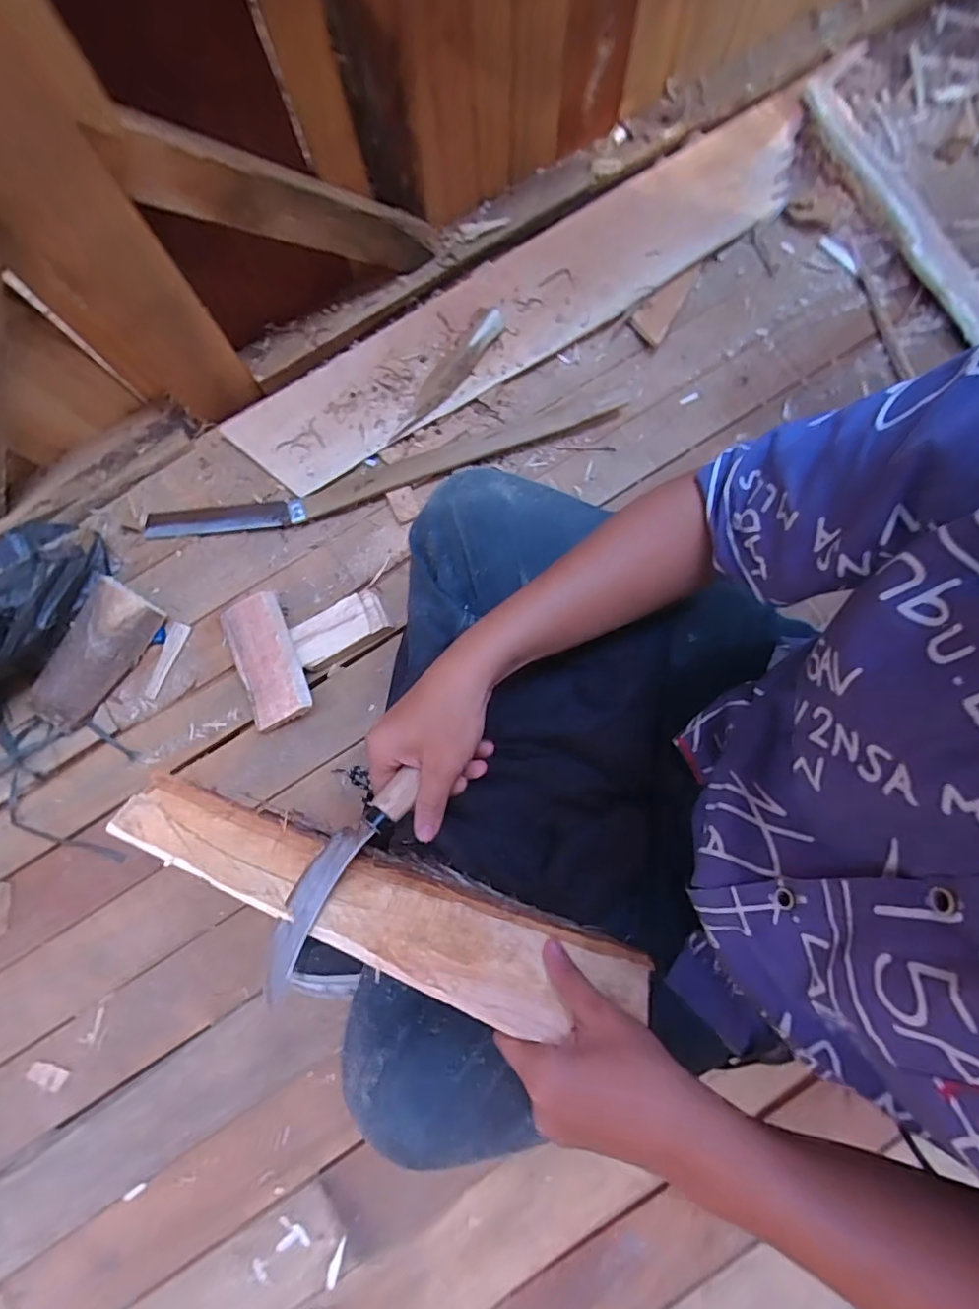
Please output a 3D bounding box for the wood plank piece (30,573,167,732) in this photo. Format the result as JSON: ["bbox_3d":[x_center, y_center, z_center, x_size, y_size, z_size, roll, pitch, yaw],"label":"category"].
[{"bbox_3d":[-0.471,0.003,0.660,0.084,0.016,0.177,32,90,-5],"label":"wood plank piece"}]

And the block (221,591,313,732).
[{"bbox_3d":[-0.261,0.008,0.649,0.086,0.023,0.149,-28,80,21],"label":"block"}]

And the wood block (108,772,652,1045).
[{"bbox_3d":[-0.074,0.181,0.376,0.372,0.038,0.081,23,35,-3],"label":"wood block"}]

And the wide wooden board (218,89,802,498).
[{"bbox_3d":[0.044,-0.451,0.707,0.794,0.031,0.157,-30,87,2],"label":"wide wooden board"}]

